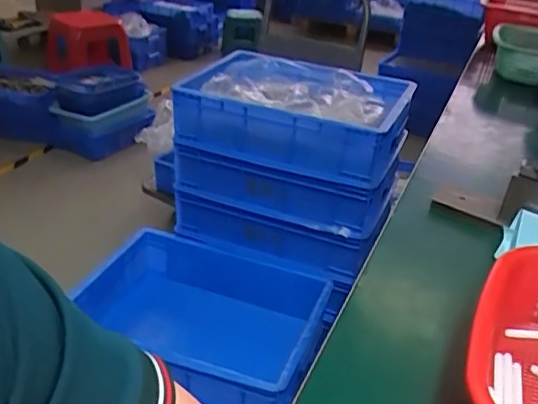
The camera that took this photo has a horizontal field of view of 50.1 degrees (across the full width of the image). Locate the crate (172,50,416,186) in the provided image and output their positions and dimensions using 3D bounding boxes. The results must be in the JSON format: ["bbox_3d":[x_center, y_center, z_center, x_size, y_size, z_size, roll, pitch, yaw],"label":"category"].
[{"bbox_3d":[0.053,-0.182,1.118,0.410,0.132,0.279,15,31,19],"label":"crate"}]

